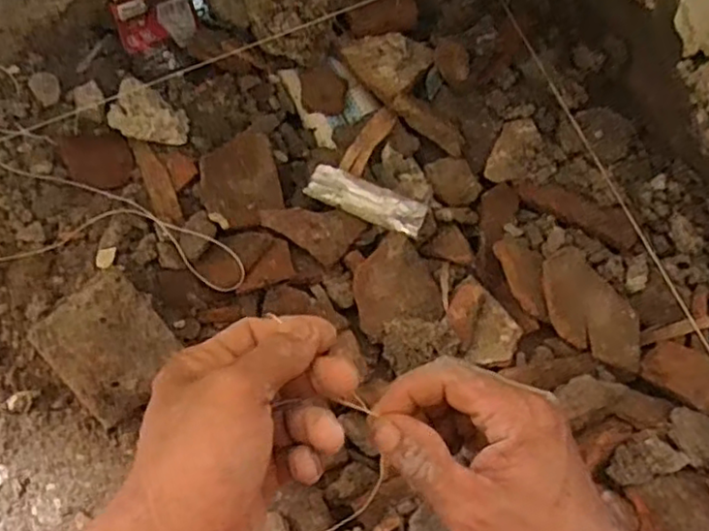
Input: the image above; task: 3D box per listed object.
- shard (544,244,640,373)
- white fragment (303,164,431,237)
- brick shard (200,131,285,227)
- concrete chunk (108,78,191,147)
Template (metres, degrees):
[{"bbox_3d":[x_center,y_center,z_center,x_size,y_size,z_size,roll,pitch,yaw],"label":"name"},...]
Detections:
[{"bbox_3d":[0.182,0.035,0.516,0.061,0.016,0.100,-32,78,-10],"label":"shard"},{"bbox_3d":[0.010,-0.053,0.540,0.098,0.011,0.027,23,75,5],"label":"white fragment"},{"bbox_3d":[-0.092,-0.070,0.540,0.059,0.011,0.077,-14,75,-5],"label":"brick shard"},{"bbox_3d":[-0.166,-0.123,0.543,0.059,0.031,0.047,30,76,6],"label":"concrete chunk"}]

